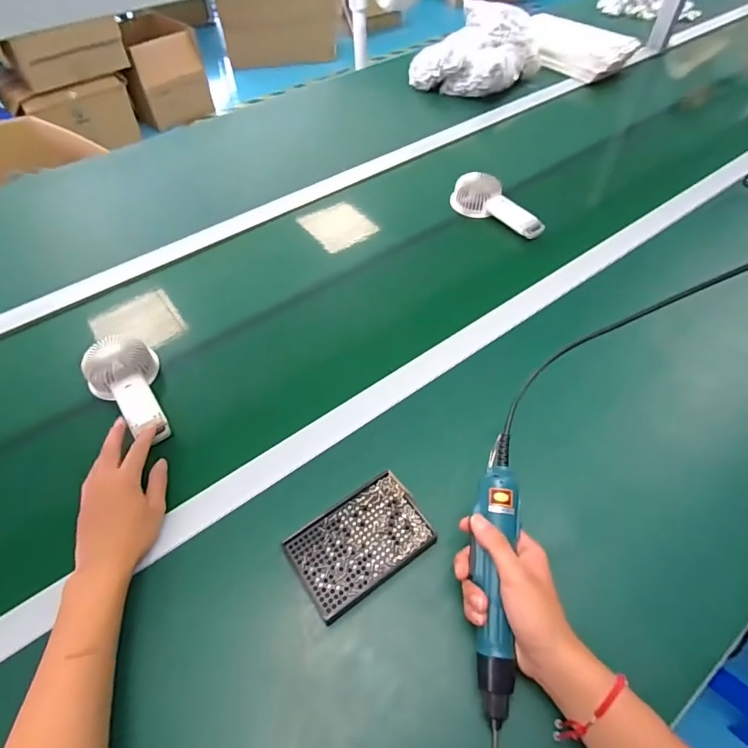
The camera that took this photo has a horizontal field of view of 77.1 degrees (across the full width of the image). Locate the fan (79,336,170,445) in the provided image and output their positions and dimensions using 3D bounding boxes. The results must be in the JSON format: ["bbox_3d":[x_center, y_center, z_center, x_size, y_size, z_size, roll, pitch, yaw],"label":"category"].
[{"bbox_3d":[-0.314,0.014,0.613,0.086,0.041,0.181,-33,66,-21],"label":"fan"}]

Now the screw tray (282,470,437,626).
[{"bbox_3d":[-0.014,0.177,0.494,0.140,0.023,0.092,-31,59,-20],"label":"screw tray"}]

